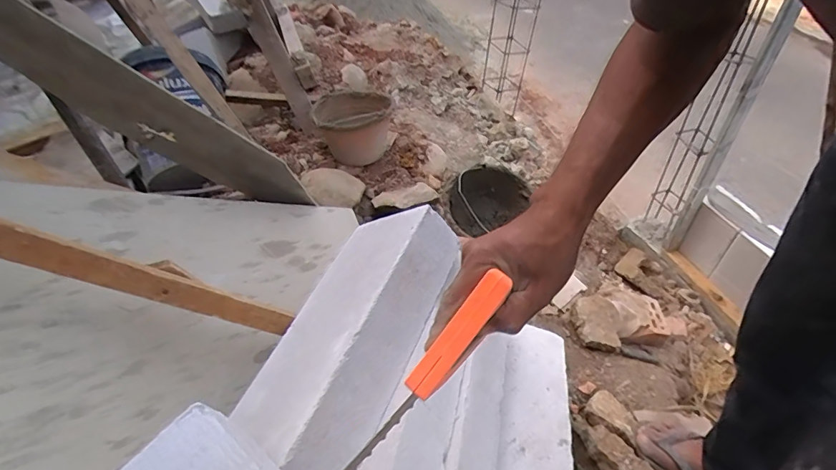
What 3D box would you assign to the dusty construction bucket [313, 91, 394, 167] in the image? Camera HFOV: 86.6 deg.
[{"bbox_3d":[-0.182,-0.324,1.355,0.223,0.183,0.228,-1,44,1],"label":"dusty construction bucket"}]

